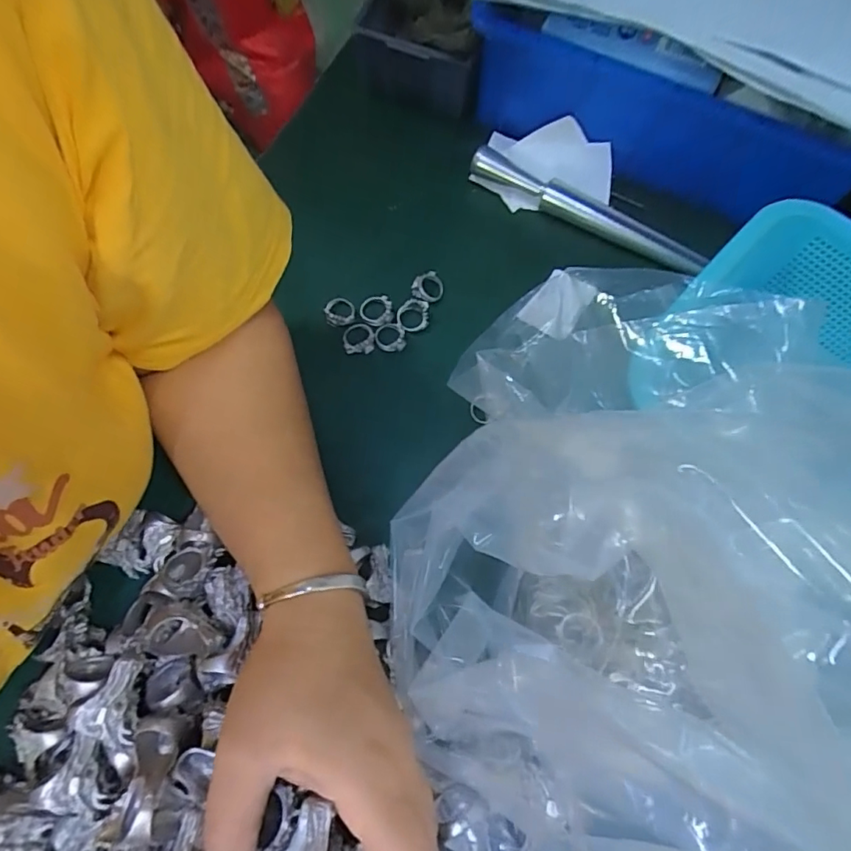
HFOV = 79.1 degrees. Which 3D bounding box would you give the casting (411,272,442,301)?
[{"bbox_3d":[0.002,-0.102,0.375,0.023,0.011,0.020,5,71,-1],"label":"casting"}]

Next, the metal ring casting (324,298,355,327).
[{"bbox_3d":[-0.062,-0.082,0.369,0.021,0.006,0.020,-9,72,-6],"label":"metal ring casting"}]

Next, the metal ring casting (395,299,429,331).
[{"bbox_3d":[-0.009,-0.079,0.371,0.022,0.008,0.023,1,71,-2],"label":"metal ring casting"}]

